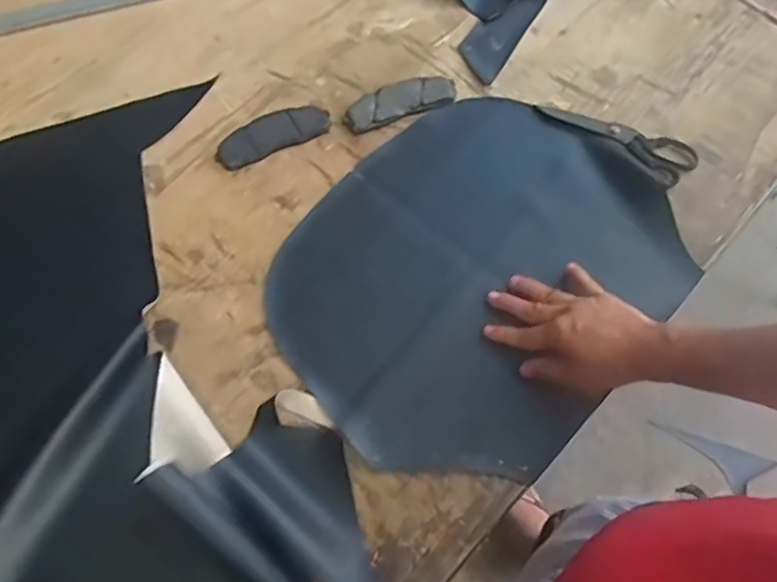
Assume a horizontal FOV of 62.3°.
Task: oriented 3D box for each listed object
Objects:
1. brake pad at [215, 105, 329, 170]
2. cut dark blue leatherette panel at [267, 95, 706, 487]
[{"bbox_3d":[-0.144,-0.194,0.801,0.143,0.015,0.054,-29,67,-11],"label":"brake pad"},{"bbox_3d":[0.095,-0.028,0.716,0.375,0.014,0.446,40,72,18],"label":"cut dark blue leatherette panel"}]

